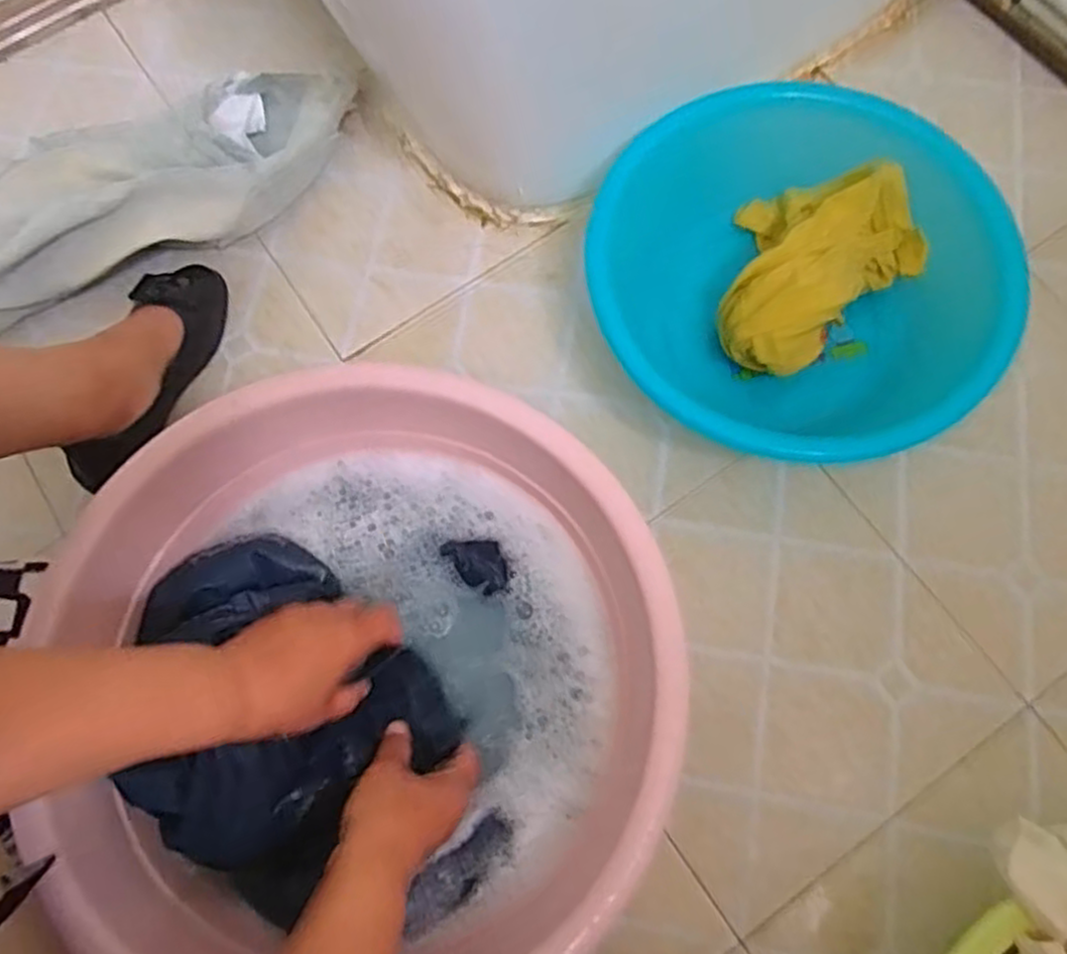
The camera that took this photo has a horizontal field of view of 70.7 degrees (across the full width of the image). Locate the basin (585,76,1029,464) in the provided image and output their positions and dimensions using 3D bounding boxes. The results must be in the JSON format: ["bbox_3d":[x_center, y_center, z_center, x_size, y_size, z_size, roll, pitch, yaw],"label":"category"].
[{"bbox_3d":[0.236,-0.171,0.681,0.332,0.117,0.342,0,72,1],"label":"basin"}]

